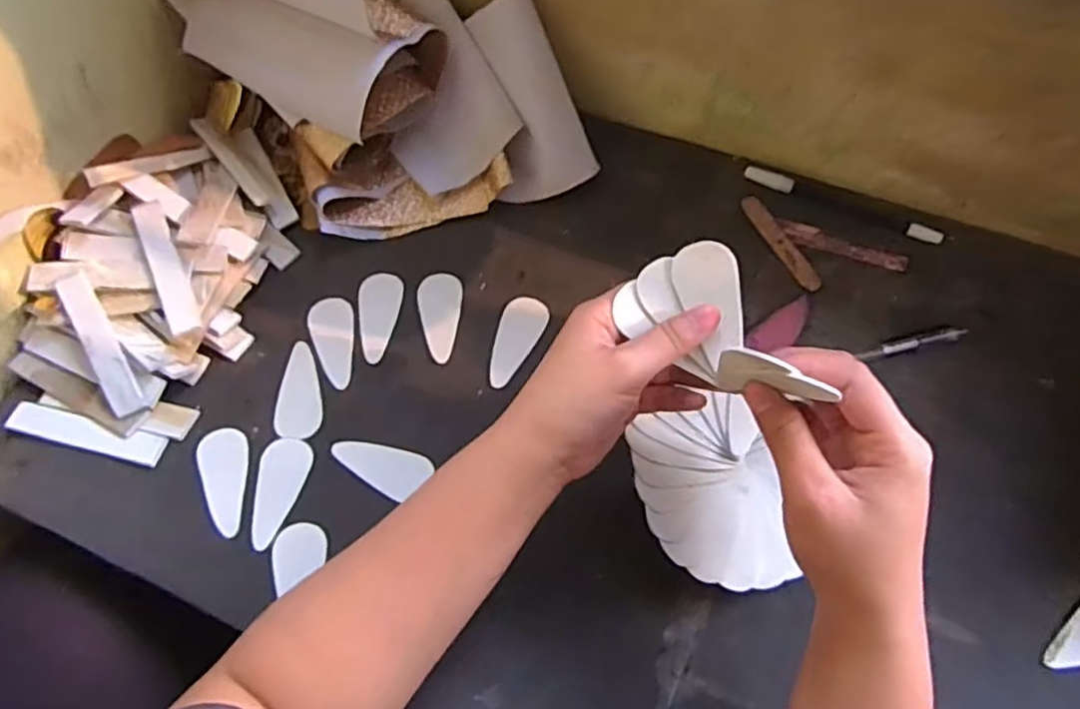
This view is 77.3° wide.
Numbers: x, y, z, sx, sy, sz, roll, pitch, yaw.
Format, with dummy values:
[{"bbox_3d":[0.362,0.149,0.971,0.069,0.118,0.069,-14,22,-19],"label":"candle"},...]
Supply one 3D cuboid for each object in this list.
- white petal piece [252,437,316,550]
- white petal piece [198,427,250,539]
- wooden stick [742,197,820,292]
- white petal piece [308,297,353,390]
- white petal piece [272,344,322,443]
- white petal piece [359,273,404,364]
[{"bbox_3d":[-0.171,0.088,0.433,0.032,0.004,0.070,9,67,7],"label":"white petal piece"},{"bbox_3d":[-0.204,0.081,0.441,0.030,0.004,0.071,-18,67,-5],"label":"white petal piece"},{"bbox_3d":[0.178,-0.083,0.501,0.015,0.004,0.088,-25,68,-8],"label":"wooden stick"},{"bbox_3d":[-0.147,-0.010,0.481,0.029,0.004,0.070,-15,67,-4],"label":"white petal piece"},{"bbox_3d":[-0.165,0.025,0.468,0.031,0.004,0.070,-3,64,-1],"label":"white petal piece"},{"bbox_3d":[-0.120,-0.028,0.491,0.031,0.004,0.069,8,67,6],"label":"white petal piece"}]

